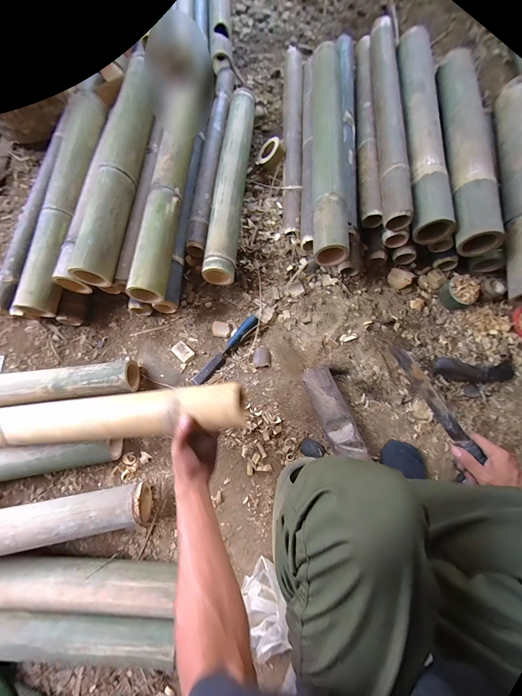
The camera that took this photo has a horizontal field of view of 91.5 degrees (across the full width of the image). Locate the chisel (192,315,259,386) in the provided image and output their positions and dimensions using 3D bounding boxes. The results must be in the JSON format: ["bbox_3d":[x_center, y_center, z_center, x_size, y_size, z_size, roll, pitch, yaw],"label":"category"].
[{"bbox_3d":[-0.087,0.003,0.632,0.028,0.029,0.223,41,79,8],"label":"chisel"}]

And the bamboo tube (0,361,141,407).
[{"bbox_3d":[-0.531,0.092,0.564,0.478,0.069,0.068,-6,78,-6],"label":"bamboo tube"}]

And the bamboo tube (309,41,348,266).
[{"bbox_3d":[0.167,-0.491,0.612,0.085,0.064,0.600,3,76,-1],"label":"bamboo tube"}]

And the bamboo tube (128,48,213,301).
[{"bbox_3d":[-0.211,-0.416,0.627,0.083,0.072,0.633,9,76,1],"label":"bamboo tube"}]

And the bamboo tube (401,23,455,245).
[{"bbox_3d":[0.396,-0.552,0.636,0.090,0.094,0.586,1,76,-1],"label":"bamboo tube"}]

